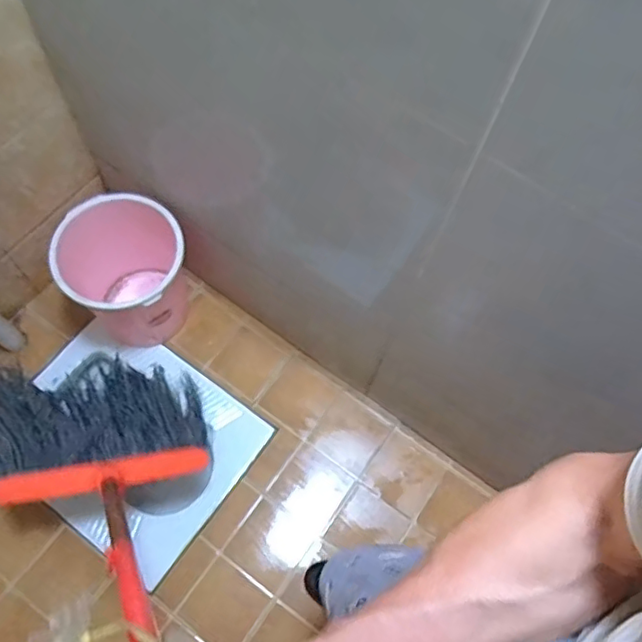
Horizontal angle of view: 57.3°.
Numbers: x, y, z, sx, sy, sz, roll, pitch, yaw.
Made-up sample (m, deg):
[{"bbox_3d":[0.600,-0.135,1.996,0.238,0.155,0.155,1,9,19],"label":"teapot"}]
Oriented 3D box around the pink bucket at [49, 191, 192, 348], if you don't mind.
[{"bbox_3d":[-0.424,-0.116,1.315,0.265,0.310,0.308,-36,73,-14],"label":"pink bucket"}]

